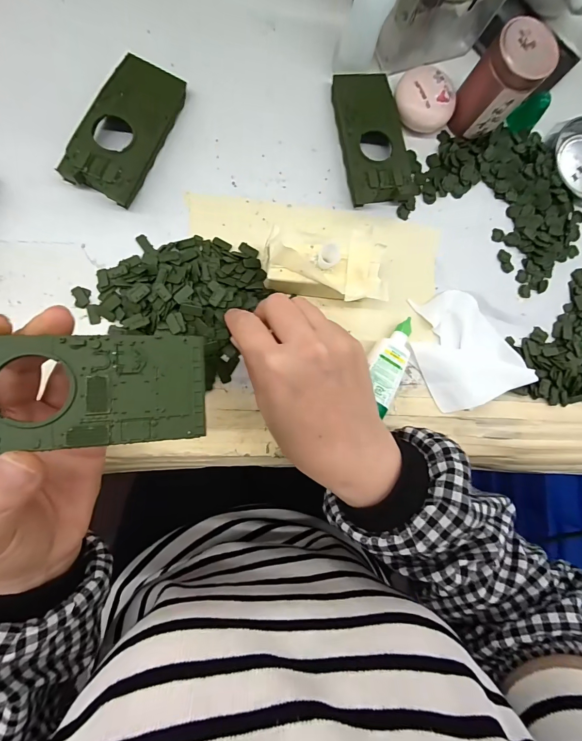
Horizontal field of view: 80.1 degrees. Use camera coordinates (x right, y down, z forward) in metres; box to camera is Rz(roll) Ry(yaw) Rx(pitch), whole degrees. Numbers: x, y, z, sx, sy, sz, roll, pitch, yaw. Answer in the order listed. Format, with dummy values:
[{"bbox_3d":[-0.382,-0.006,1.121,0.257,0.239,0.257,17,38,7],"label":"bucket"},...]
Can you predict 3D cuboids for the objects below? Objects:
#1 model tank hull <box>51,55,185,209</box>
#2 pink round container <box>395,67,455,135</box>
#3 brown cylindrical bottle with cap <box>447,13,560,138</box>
[{"bbox_3d":[-0.116,-0.171,0.247,0.045,0.021,0.104,24,83,-6],"label":"model tank hull"},{"bbox_3d":[0.106,-0.215,0.280,0.045,0.022,0.044,1,86,-8],"label":"pink round container"},{"bbox_3d":[0.158,-0.218,0.264,0.043,0.066,0.038,37,82,-4],"label":"brown cylindrical bottle with cap"}]

